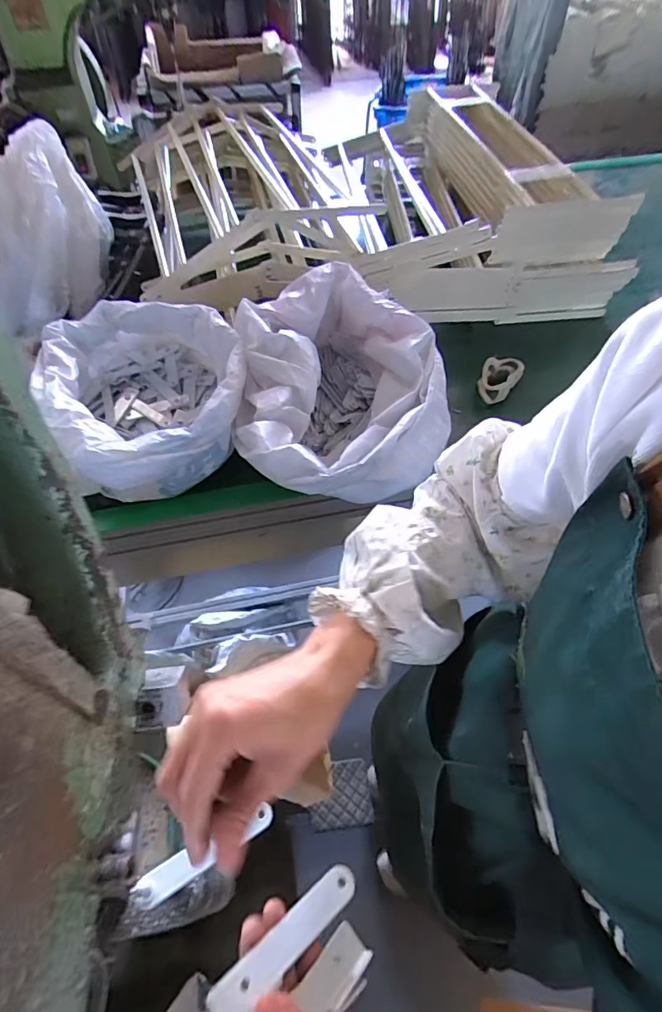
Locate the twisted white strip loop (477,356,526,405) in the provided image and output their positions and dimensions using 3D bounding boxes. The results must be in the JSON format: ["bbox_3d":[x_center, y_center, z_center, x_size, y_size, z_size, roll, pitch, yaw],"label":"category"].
[{"bbox_3d":[0.298,-0.225,0.861,0.066,0.042,0.091,21,56,16],"label":"twisted white strip loop"}]

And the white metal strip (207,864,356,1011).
[{"bbox_3d":[-0.024,0.255,0.286,0.099,0.005,0.022,-23,54,-37],"label":"white metal strip"}]

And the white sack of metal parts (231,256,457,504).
[{"bbox_3d":[0.010,-0.177,0.729,0.293,0.167,0.377,-6,53,-3],"label":"white sack of metal parts"}]

